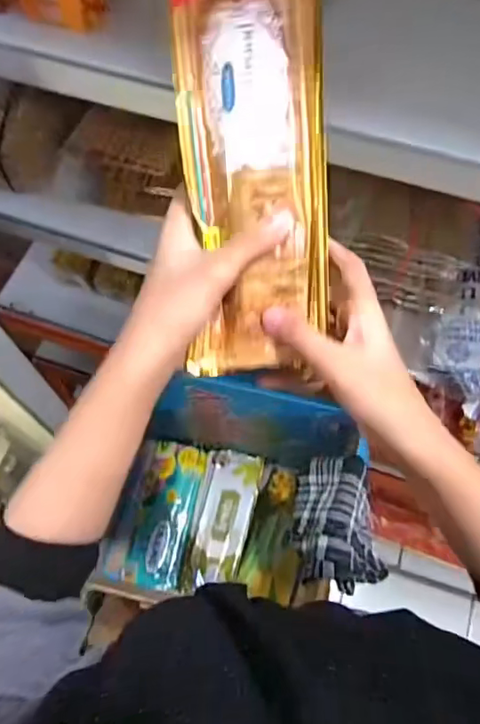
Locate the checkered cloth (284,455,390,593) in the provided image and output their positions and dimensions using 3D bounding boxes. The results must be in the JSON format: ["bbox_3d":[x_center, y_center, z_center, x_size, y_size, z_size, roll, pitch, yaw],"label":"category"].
[{"bbox_3d":[0.126,0.201,0.689,0.104,0.092,0.155,-4,65,-2],"label":"checkered cloth"}]

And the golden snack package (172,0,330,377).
[{"bbox_3d":[0.010,-0.126,0.335,0.090,0.038,0.260,-4,93,-2],"label":"golden snack package"}]

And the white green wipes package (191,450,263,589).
[{"bbox_3d":[-0.023,0.269,0.953,0.096,0.025,0.229,8,65,3],"label":"white green wipes package"}]

